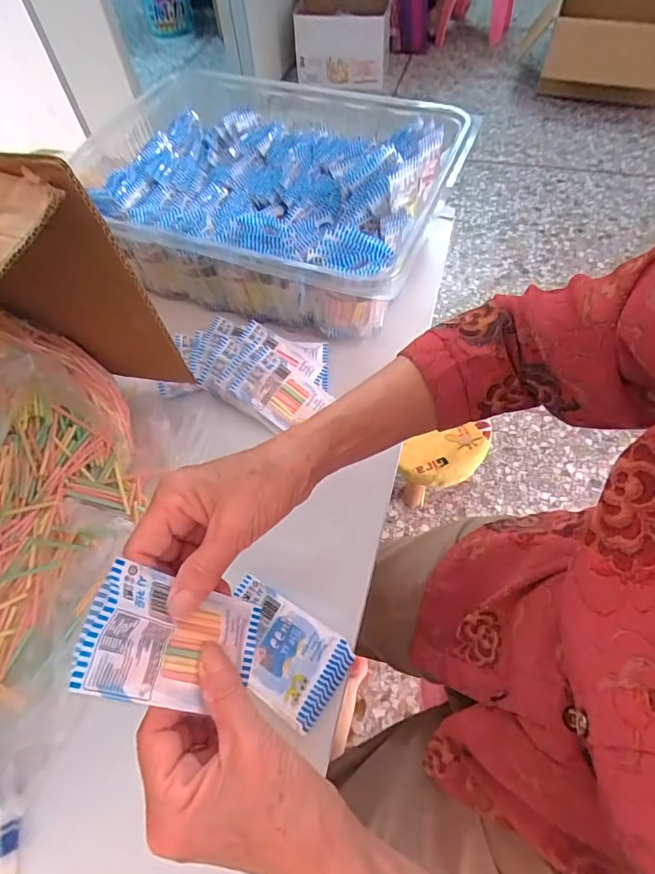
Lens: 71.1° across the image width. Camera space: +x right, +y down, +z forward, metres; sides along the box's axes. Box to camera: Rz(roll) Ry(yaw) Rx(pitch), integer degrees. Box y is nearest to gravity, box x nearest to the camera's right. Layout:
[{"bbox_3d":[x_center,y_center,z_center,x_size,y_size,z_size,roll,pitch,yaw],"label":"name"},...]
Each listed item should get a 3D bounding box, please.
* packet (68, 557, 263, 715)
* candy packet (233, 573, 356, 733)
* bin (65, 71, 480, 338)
[{"bbox_3d":[-0.080,0.111,0.249,0.009,0.100,0.061,-23,46,36],"label":"packet"},{"bbox_3d":[-0.040,0.170,0.369,0.109,0.009,0.069,29,65,19],"label":"candy packet"},{"bbox_3d":[-0.084,-0.312,0.598,0.457,0.126,0.356,18,62,14],"label":"bin"}]

